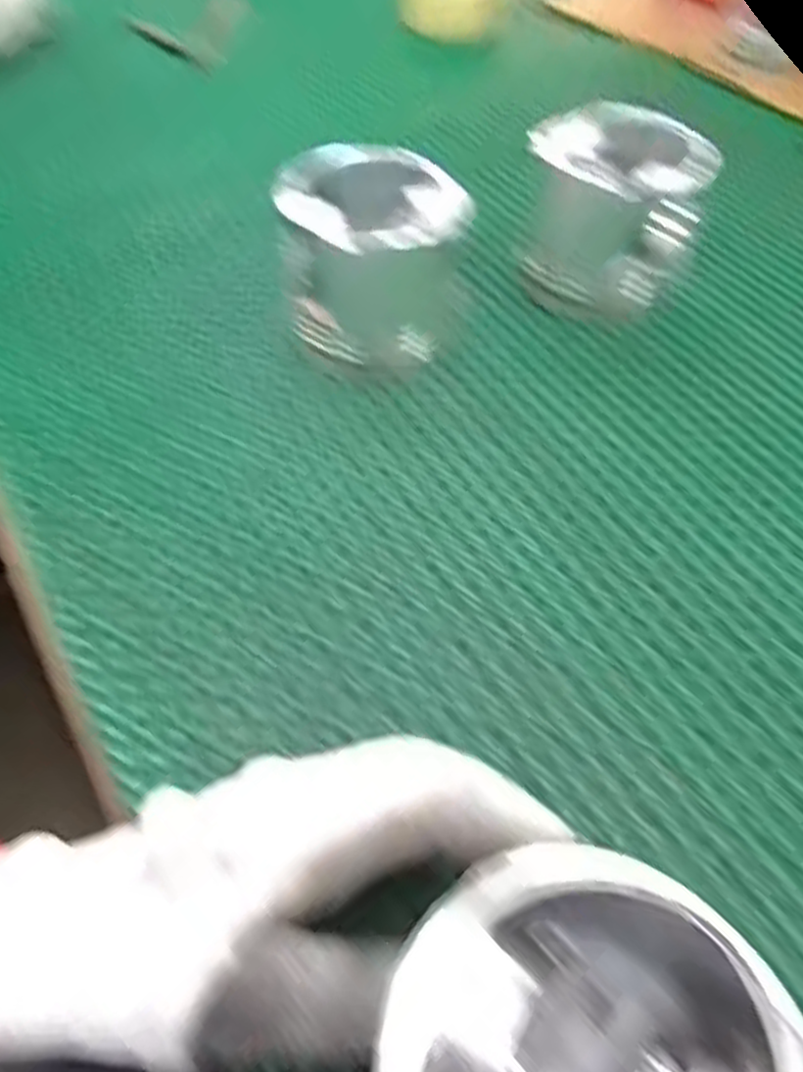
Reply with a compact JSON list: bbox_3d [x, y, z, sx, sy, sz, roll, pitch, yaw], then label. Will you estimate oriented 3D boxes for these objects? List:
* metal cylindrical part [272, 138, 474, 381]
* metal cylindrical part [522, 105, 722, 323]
[{"bbox_3d":[-0.020,-0.149,0.433,0.089,0.090,0.077,23,53,16],"label":"metal cylindrical part"},{"bbox_3d":[0.133,-0.196,0.481,0.091,0.099,0.104,29,55,20],"label":"metal cylindrical part"}]

